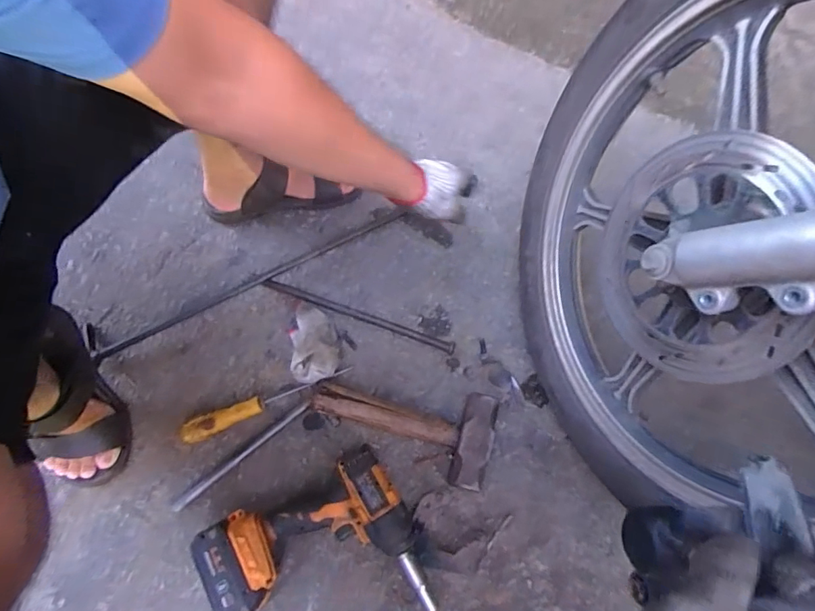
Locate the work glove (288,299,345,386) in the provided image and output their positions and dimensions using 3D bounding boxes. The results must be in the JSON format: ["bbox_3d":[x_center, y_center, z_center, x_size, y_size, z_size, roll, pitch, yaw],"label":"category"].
[{"bbox_3d":[-0.138,0.052,0.666,0.072,0.053,0.122,-17,70,-6],"label":"work glove"}]

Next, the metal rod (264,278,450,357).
[{"bbox_3d":[-0.076,0.015,0.707,0.308,0.009,0.015,19,67,4],"label":"metal rod"}]

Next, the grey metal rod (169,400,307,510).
[{"bbox_3d":[-0.227,0.206,0.629,0.215,0.011,0.014,-35,74,-17],"label":"grey metal rod"}]

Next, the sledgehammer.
[{"bbox_3d":[-0.008,0.160,0.623,0.245,0.052,0.121,13,70,5],"label":"sledgehammer"}]

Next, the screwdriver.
[{"bbox_3d":[-0.196,0.133,0.645,0.236,0.034,0.031,-22,71,-13],"label":"screwdriver"}]

